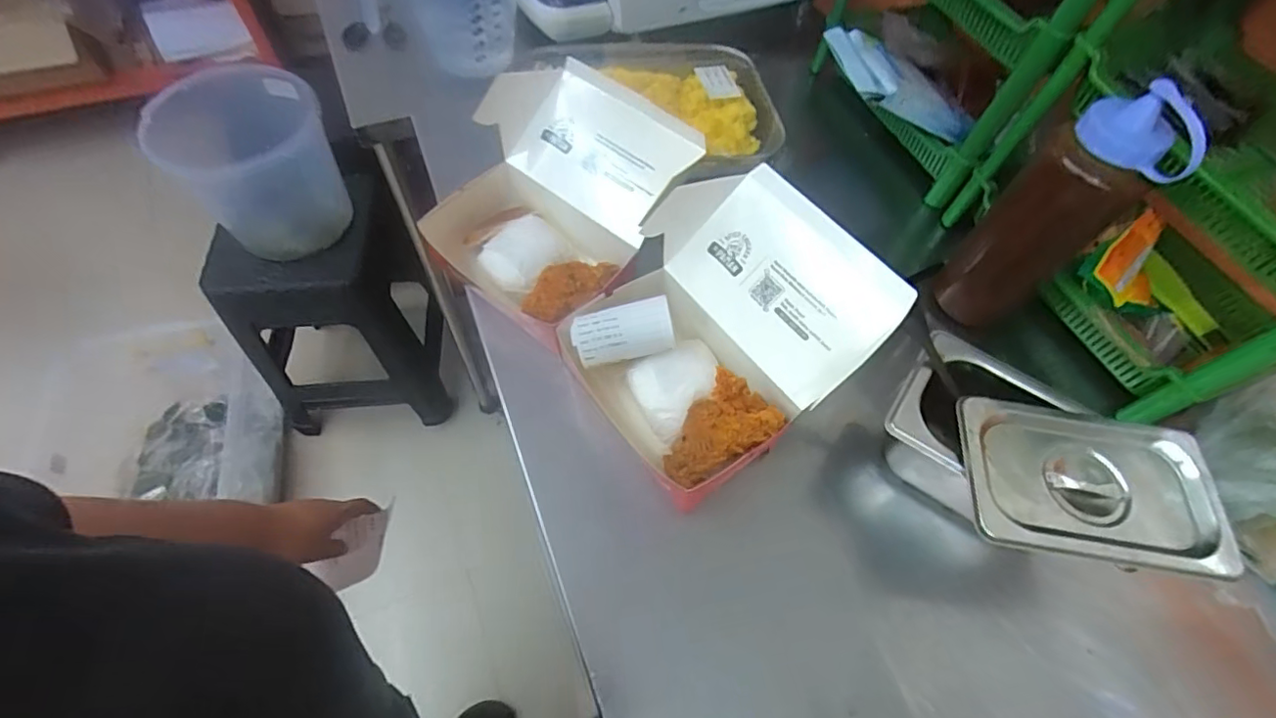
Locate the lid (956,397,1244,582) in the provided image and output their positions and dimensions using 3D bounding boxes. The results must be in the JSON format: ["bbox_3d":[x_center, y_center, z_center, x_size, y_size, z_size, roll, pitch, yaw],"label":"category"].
[{"bbox_3d":[0.310,0.087,0.399,0.162,0.022,0.110,8,59,1],"label":"lid"}]

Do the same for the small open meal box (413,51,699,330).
[{"bbox_3d":[-0.087,-0.159,0.550,0.216,0.113,0.208,35,63,16],"label":"small open meal box"}]

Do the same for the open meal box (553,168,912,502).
[{"bbox_3d":[0.059,-0.019,0.480,0.233,0.129,0.200,-32,66,-21],"label":"open meal box"}]

